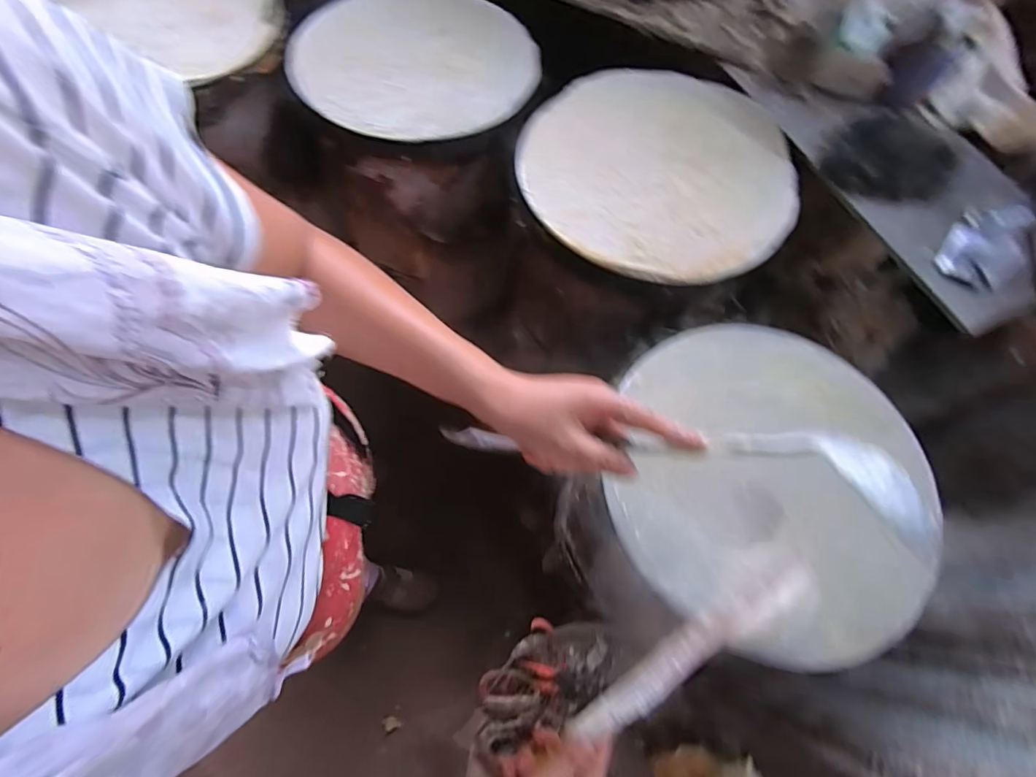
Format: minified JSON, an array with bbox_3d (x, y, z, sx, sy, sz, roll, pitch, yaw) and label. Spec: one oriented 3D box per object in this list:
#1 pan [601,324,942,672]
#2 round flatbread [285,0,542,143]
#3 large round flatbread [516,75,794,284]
[{"bbox_3d":[0.265,0.084,0.510,0.301,0.060,0.349,15,66,4],"label":"pan"},{"bbox_3d":[-0.155,-0.513,0.742,0.359,0.017,0.358,1,66,-2],"label":"round flatbread"},{"bbox_3d":[0.188,-0.302,0.652,0.356,0.020,0.360,1,66,-2],"label":"large round flatbread"}]

